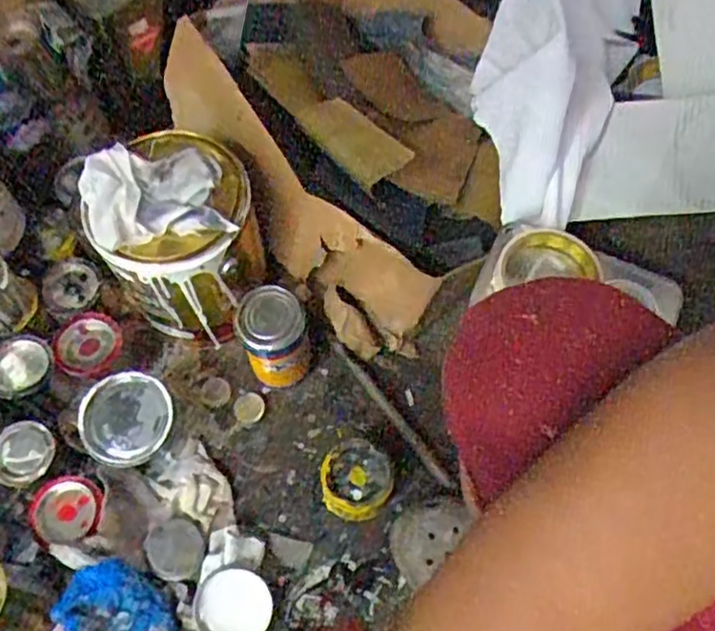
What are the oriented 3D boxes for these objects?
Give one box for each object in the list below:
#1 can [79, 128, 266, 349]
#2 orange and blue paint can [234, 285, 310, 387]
[{"bbox_3d":[-0.188,-0.082,0.745,0.151,0.205,0.150,0,65,0],"label":"can"},{"bbox_3d":[-0.091,0.031,0.772,0.072,0.141,0.067,-15,66,-7],"label":"orange and blue paint can"}]

